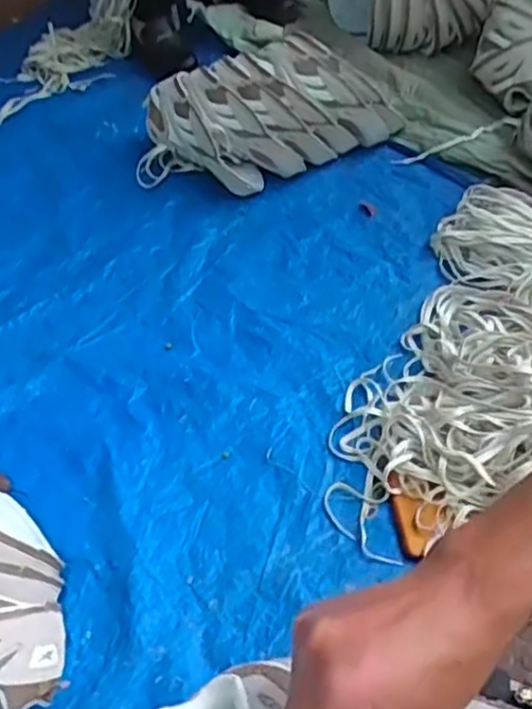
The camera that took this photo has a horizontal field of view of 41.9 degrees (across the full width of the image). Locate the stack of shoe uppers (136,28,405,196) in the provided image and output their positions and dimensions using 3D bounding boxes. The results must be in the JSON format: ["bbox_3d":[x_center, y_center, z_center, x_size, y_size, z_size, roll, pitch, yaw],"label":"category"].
[{"bbox_3d":[-0.005,-0.392,1.152,0.437,0.206,0.172,-8,49,2],"label":"stack of shoe uppers"}]

